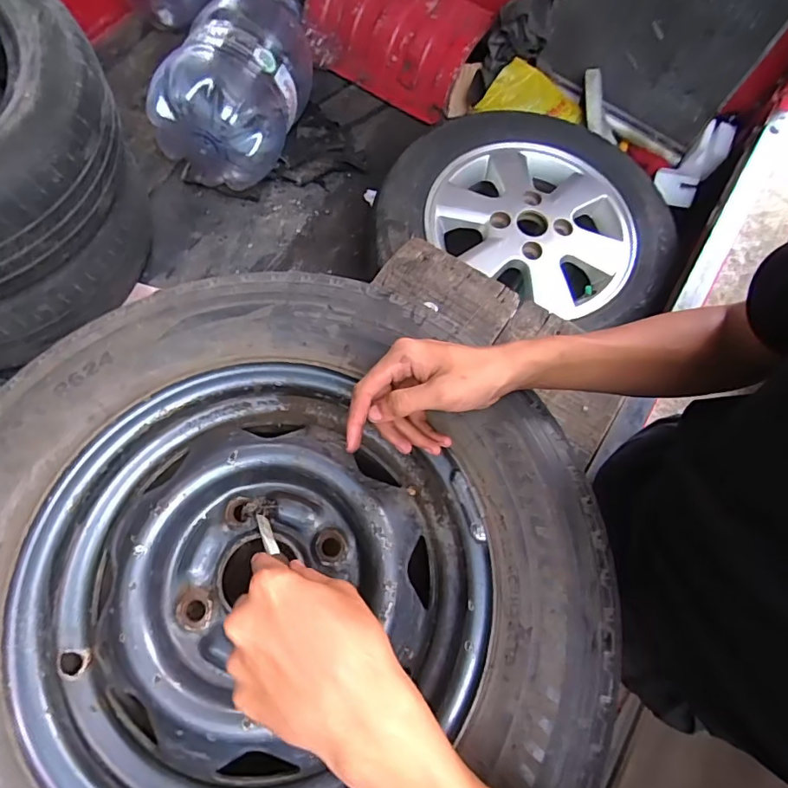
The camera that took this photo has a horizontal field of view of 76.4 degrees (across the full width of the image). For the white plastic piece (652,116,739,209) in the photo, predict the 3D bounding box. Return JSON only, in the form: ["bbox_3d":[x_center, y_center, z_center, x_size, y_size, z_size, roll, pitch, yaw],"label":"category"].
[{"bbox_3d":[0.614,-0.469,1.025,0.089,0.054,0.180,39,104,11],"label":"white plastic piece"}]

